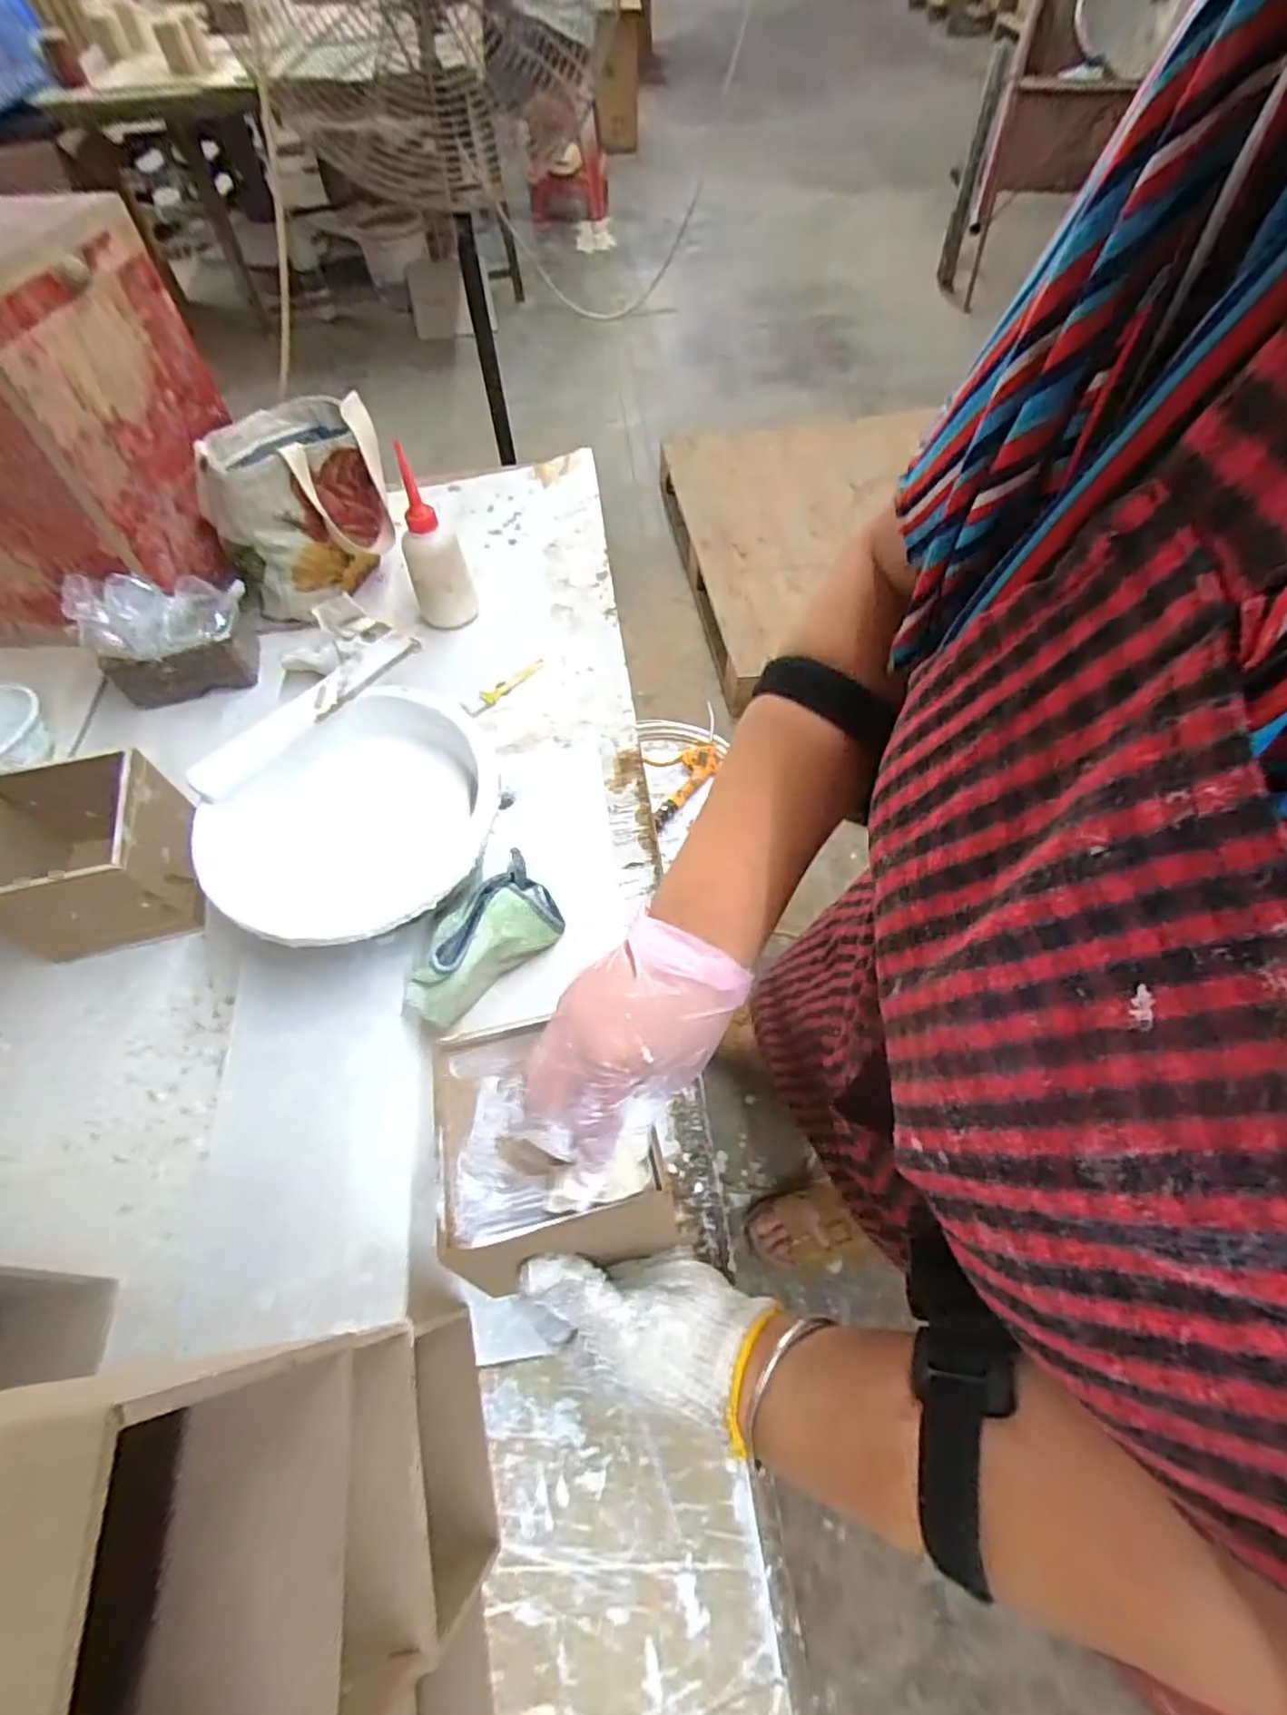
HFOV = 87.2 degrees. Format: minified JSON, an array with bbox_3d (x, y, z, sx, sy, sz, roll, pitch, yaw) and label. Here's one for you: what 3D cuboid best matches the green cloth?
[{"bbox_3d":[-0.113,0.063,0.499,0.067,0.061,0.137,25,63,16],"label":"green cloth"}]

